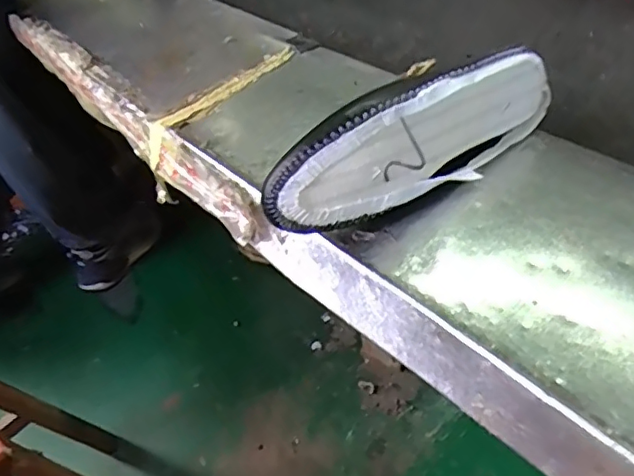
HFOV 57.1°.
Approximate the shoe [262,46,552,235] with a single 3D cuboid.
[{"bbox_3d":[0.084,-0.076,0.475,0.275,0.107,0.050,-24,44,-19],"label":"shoe"}]

